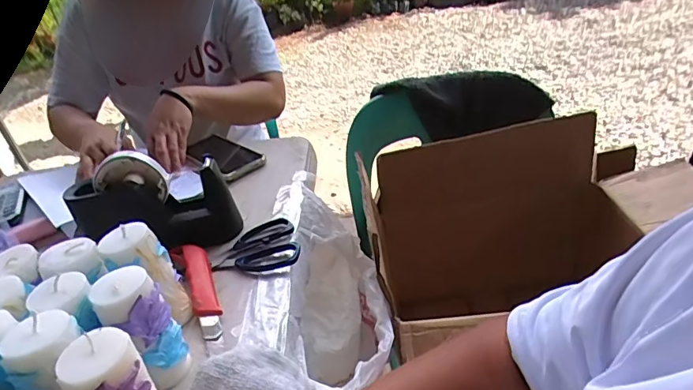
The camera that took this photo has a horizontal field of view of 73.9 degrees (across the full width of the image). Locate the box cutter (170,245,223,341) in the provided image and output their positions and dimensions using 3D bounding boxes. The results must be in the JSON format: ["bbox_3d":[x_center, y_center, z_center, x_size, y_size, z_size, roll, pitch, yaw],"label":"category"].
[{"bbox_3d":[-0.161,0.099,0.499,0.033,0.015,0.143,-21,35,-18],"label":"box cutter"}]

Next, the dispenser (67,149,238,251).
[{"bbox_3d":[-0.235,0.005,0.560,0.181,0.107,0.054,-7,33,3],"label":"dispenser"}]

